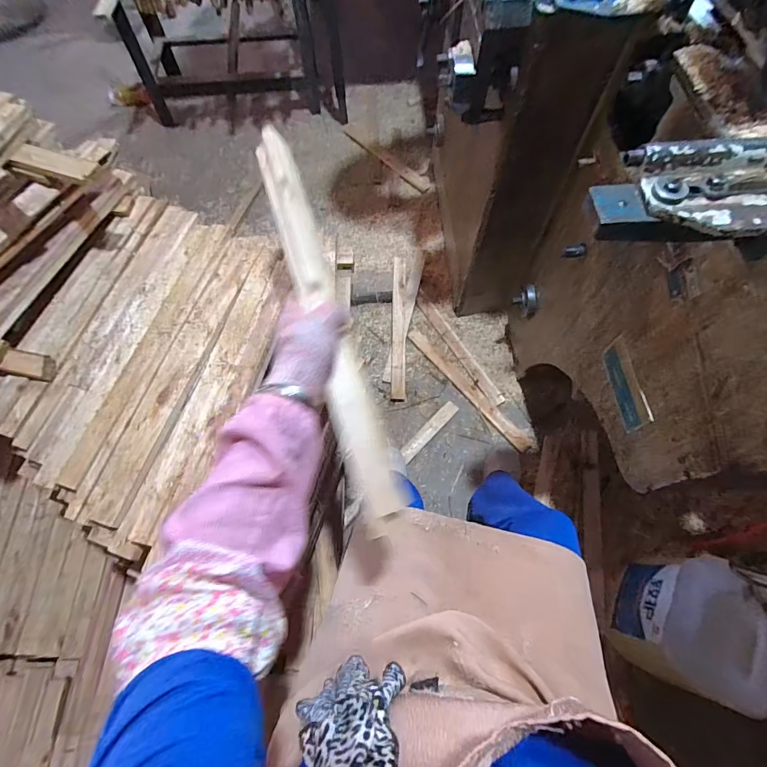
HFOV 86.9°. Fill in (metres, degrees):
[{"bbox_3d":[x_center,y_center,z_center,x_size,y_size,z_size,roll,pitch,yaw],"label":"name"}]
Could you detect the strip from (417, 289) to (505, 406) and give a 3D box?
[{"bbox_3d":[0.235,-0.119,1.300,0.044,0.014,0.453,-29,69,-11],"label":"strip"}]

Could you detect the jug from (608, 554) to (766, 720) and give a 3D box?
[{"bbox_3d":[0.619,0.483,0.816,0.145,0.271,0.232,26,70,12],"label":"jug"}]

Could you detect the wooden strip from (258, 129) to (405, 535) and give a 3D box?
[{"bbox_3d":[-0.069,-0.078,0.471,0.045,0.032,0.486,-17,79,-6],"label":"wooden strip"}]

